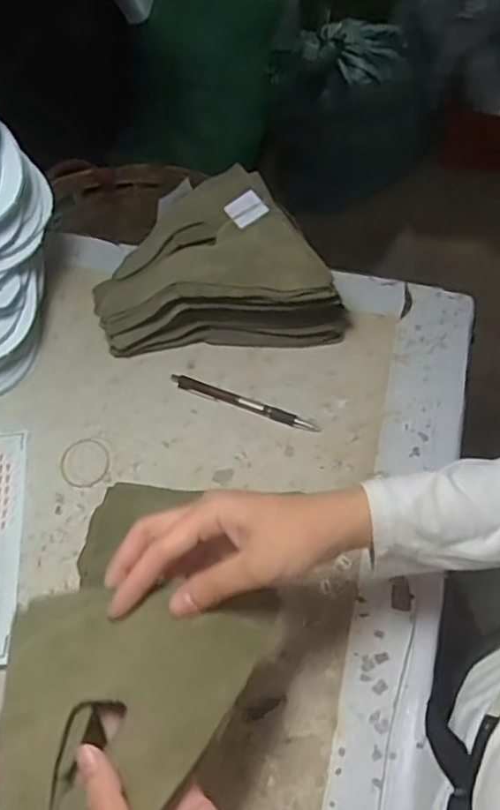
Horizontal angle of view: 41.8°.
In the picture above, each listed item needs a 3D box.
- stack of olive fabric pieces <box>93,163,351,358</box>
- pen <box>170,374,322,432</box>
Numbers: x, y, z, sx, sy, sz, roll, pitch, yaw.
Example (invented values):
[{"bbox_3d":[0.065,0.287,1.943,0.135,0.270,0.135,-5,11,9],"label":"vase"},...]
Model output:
[{"bbox_3d":[-0.027,-0.126,0.612,0.221,0.114,0.129,2,58,4],"label":"stack of olive fabric pieces"},{"bbox_3d":[-0.007,-0.002,0.595,0.143,0.006,0.014,19,61,14],"label":"pen"}]

